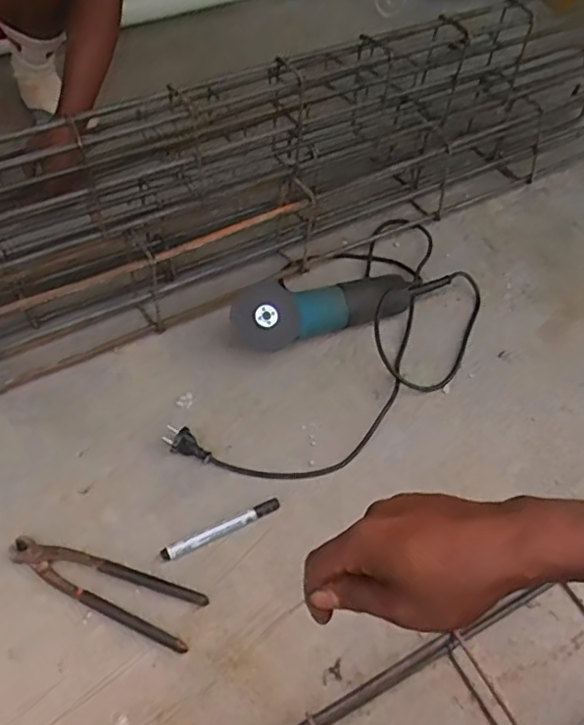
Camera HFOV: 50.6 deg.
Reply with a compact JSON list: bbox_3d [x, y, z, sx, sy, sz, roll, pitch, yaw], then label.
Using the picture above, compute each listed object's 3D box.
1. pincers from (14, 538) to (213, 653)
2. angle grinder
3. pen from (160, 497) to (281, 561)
[{"bbox_3d":[-0.206,0.239,0.667,0.224,0.015,0.058,19,55,10],"label":"pincers"},{"bbox_3d":[0.055,-0.078,0.875,0.289,0.108,0.086,-14,56,-13],"label":"angle grinder"},{"bbox_3d":[-0.079,0.190,0.704,0.141,0.013,0.017,-22,58,-18],"label":"pen"}]

